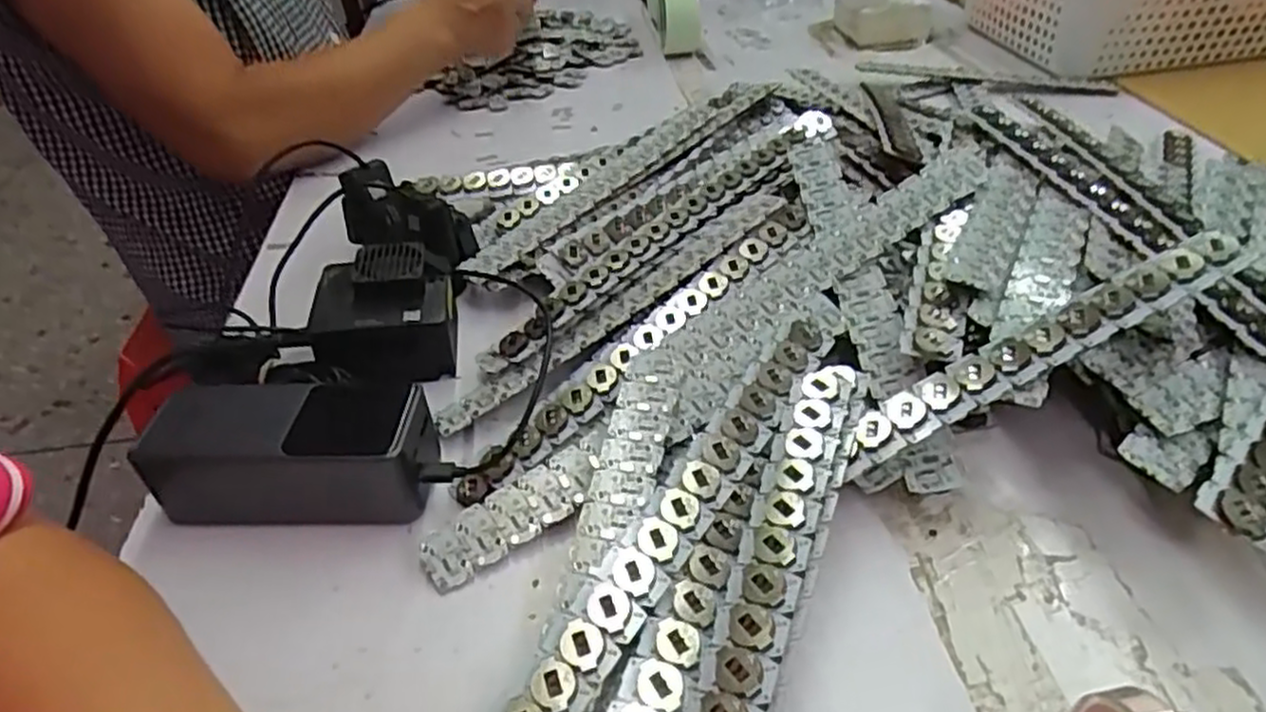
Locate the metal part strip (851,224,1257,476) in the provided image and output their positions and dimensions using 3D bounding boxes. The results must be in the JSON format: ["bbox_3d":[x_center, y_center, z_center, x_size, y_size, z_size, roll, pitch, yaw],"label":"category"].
[{"bbox_3d":[0.189,-0.004,0.351,0.202,0.008,0.025,-28,42,1],"label":"metal part strip"}]

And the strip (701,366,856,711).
[{"bbox_3d":[0.052,0.101,0.300,0.030,0.010,0.252,12,51,22],"label":"strip"}]

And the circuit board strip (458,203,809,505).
[{"bbox_3d":[0.009,-0.009,0.421,0.256,0.011,0.028,-41,52,-21],"label":"circuit board strip"}]

